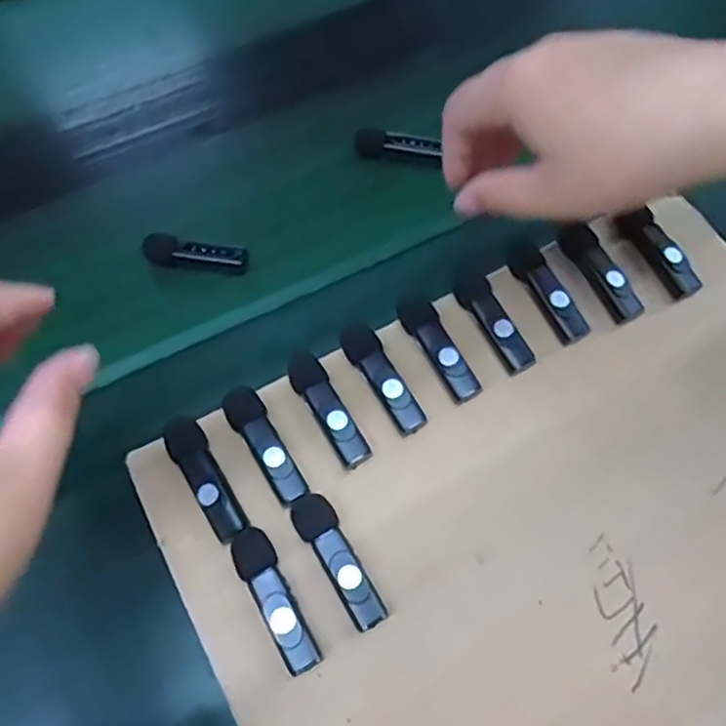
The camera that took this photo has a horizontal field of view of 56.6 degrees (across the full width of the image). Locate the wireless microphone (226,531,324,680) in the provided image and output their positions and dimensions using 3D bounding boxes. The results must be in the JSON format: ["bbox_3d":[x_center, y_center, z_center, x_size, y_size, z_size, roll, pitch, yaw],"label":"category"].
[{"bbox_3d":[-0.040,0.104,0.301,0.018,0.013,0.066,-29,68,-12],"label":"wireless microphone"}]

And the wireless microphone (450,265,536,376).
[{"bbox_3d":[0.068,-0.026,0.363,0.019,0.009,0.070,-23,67,-10],"label":"wireless microphone"}]

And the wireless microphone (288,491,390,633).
[{"bbox_3d":[-0.012,0.089,0.308,0.018,0.011,0.066,-29,68,-12],"label":"wireless microphone"}]

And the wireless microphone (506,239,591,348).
[{"bbox_3d":[0.100,-0.039,0.368,0.016,0.015,0.062,-28,67,-12],"label":"wireless microphone"}]

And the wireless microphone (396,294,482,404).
[{"bbox_3d":[0.039,-0.010,0.354,0.018,0.010,0.065,-30,68,-12],"label":"wireless microphone"}]

